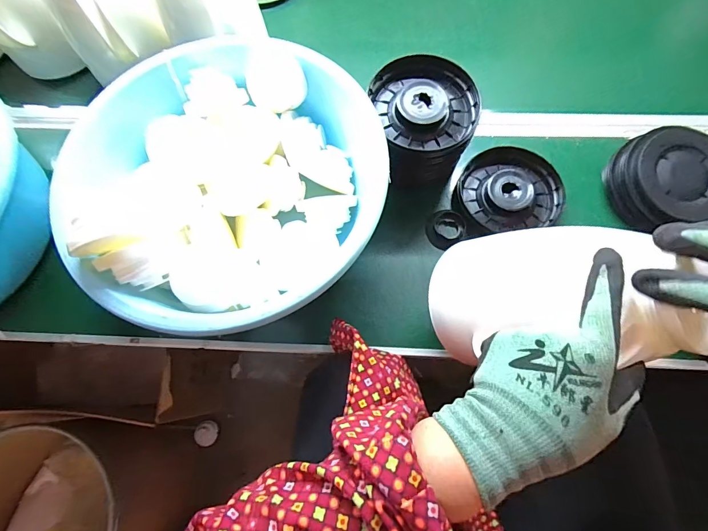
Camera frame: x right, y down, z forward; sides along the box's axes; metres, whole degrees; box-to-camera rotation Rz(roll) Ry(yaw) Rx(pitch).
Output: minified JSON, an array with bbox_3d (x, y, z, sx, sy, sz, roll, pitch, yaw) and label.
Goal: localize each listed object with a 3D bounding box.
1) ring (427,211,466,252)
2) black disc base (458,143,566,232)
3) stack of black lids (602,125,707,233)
[{"bbox_3d":[0.130,-0.054,0.529,0.054,0.013,0.055,0,72,1],"label":"ring"},{"bbox_3d":[0.225,-0.115,0.538,0.136,0.030,0.130,0,72,1],"label":"black disc base"},{"bbox_3d":[0.432,-0.115,0.512,0.143,0.075,0.138,-11,72,-3],"label":"stack of black lids"}]

